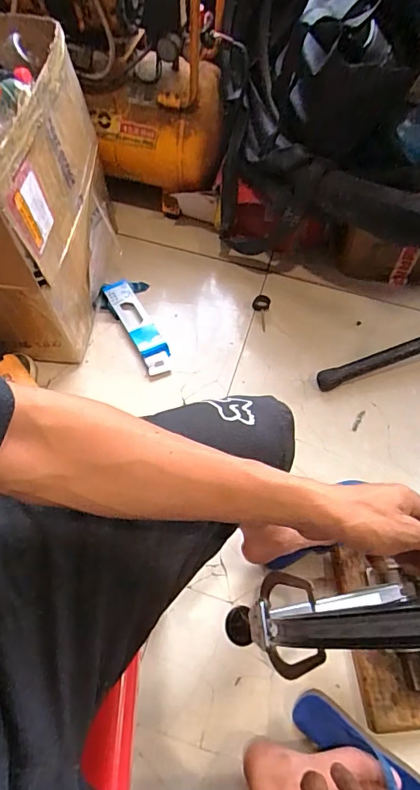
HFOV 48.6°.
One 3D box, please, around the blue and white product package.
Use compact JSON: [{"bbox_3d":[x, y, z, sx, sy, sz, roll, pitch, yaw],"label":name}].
[{"bbox_3d":[-0.178,-0.169,1.155,0.067,0.033,0.288,-27,67,-13],"label":"blue and white product package"}]

